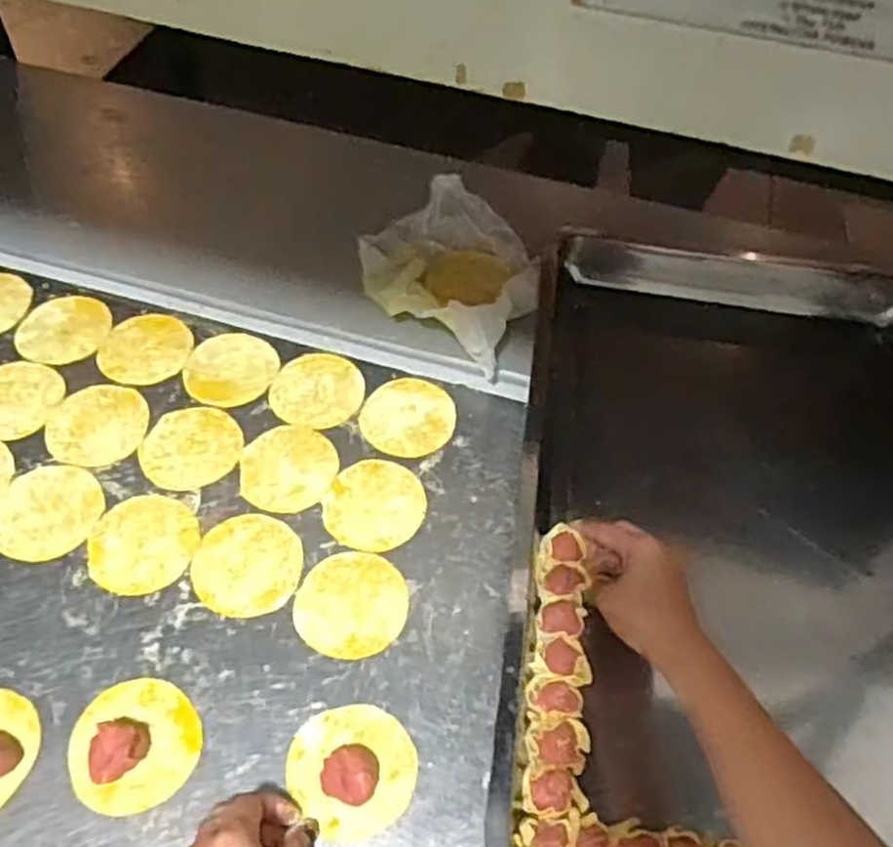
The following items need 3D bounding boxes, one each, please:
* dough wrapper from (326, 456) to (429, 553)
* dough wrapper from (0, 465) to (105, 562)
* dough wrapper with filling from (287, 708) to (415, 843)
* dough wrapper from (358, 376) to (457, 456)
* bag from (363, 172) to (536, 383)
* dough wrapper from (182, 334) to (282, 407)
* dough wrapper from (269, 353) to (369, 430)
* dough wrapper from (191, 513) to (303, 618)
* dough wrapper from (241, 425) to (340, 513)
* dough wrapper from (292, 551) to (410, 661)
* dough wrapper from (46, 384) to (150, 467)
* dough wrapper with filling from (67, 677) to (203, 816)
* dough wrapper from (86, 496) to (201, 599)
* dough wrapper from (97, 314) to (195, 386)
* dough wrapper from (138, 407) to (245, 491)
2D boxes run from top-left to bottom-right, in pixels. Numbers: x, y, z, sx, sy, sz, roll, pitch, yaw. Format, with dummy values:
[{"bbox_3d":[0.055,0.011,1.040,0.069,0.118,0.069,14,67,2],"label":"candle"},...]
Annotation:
[{"bbox_3d":[-0.058,0.066,0.642,0.080,0.004,0.083,2,54,-3],"label":"dough wrapper"},{"bbox_3d":[-0.318,0.068,0.618,0.084,0.004,0.083,2,54,-3],"label":"dough wrapper"},{"bbox_3d":[-0.061,0.222,0.509,0.078,0.027,0.081,2,54,-3],"label":"dough wrapper with filling"},{"bbox_3d":[-0.034,-0.006,0.702,0.083,0.004,0.084,0,55,0],"label":"dough wrapper"},{"bbox_3d":[0.004,-0.155,0.771,0.196,0.067,0.161,31,57,17],"label":"bag"},{"bbox_3d":[-0.198,-0.052,0.719,0.083,0.004,0.088,2,54,-3],"label":"dough wrapper"},{"bbox_3d":[-0.118,-0.031,0.711,0.083,0.006,0.080,2,54,-3],"label":"dough wrapper"},{"bbox_3d":[-0.154,0.108,0.604,0.080,0.004,0.083,-1,54,-5],"label":"dough wrapper"},{"bbox_3d":[-0.133,0.037,0.663,0.079,0.004,0.084,2,54,-3],"label":"dough wrapper"},{"bbox_3d":[-0.072,0.135,0.589,0.083,0.004,0.081,2,54,-3],"label":"dough wrapper"},{"bbox_3d":[-0.302,0.001,0.672,0.081,0.004,0.081,2,54,-3],"label":"dough wrapper"},{"bbox_3d":[-0.208,0.208,0.515,0.081,0.024,0.085,-10,55,-12],"label":"dough wrapper with filling"},{"bbox_3d":[-0.235,0.092,0.607,0.079,0.004,0.083,2,54,-3],"label":"dough wrapper"},{"bbox_3d":[-0.279,-0.071,0.725,0.080,0.004,0.086,-2,54,-6],"label":"dough wrapper"},{"bbox_3d":[-0.217,0.019,0.665,0.080,0.004,0.081,2,54,-3],"label":"dough wrapper"}]

